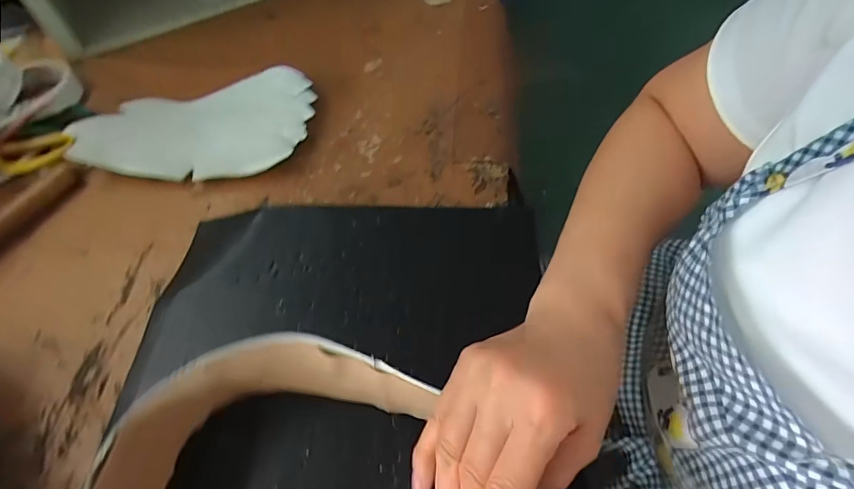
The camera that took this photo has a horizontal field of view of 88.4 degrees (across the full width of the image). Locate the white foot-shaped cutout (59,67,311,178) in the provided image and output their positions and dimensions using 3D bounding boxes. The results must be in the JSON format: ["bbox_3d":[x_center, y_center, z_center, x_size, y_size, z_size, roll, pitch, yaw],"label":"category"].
[{"bbox_3d":[-0.256,-0.136,0.490,0.252,0.038,0.144,-5,56,-3],"label":"white foot-shaped cutout"}]

